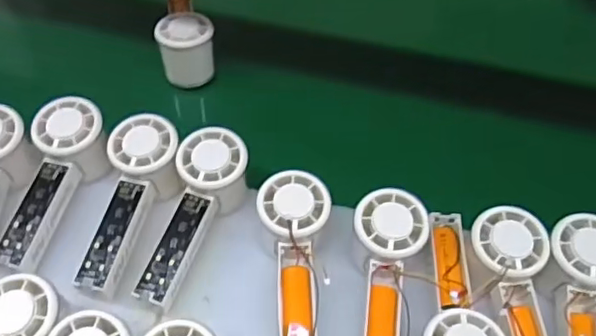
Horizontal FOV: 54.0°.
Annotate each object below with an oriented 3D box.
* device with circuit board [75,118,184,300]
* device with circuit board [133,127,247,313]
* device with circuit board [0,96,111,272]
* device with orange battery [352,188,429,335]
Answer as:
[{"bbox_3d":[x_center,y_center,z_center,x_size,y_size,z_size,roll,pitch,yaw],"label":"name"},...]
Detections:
[{"bbox_3d":[-0.136,0.030,0.483,0.057,0.040,0.149,10,69,7],"label":"device with circuit board"},{"bbox_3d":[-0.082,0.044,0.481,0.060,0.052,0.153,16,70,11],"label":"device with circuit board"},{"bbox_3d":[-0.203,0.017,0.499,0.058,0.060,0.149,10,69,8],"label":"device with circuit board"},{"bbox_3d":[0.069,0.093,0.449,0.056,0.043,0.150,5,69,4],"label":"device with orange battery"}]

